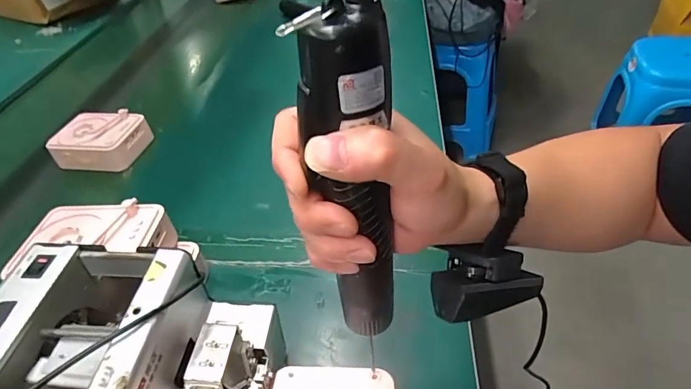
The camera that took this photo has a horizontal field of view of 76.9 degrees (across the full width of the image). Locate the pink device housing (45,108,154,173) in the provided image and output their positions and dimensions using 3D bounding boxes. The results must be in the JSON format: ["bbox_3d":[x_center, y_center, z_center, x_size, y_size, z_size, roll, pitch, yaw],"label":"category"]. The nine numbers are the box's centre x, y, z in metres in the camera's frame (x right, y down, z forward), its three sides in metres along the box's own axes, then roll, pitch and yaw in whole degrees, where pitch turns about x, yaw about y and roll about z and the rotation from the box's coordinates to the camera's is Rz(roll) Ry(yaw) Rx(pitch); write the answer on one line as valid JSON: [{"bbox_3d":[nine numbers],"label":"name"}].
[{"bbox_3d":[-0.381,-0.087,0.683,0.132,0.048,0.095,3,43,12],"label":"pink device housing"}]

